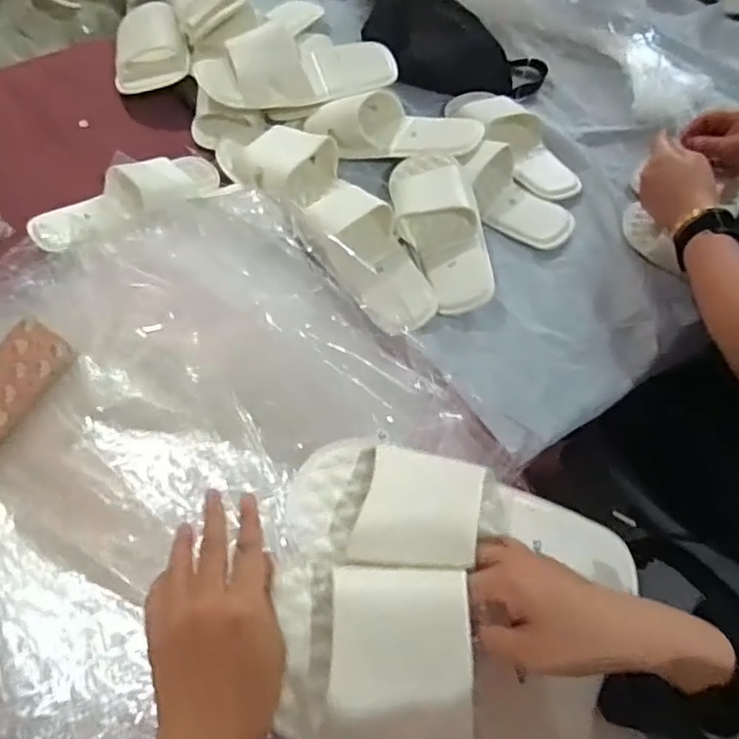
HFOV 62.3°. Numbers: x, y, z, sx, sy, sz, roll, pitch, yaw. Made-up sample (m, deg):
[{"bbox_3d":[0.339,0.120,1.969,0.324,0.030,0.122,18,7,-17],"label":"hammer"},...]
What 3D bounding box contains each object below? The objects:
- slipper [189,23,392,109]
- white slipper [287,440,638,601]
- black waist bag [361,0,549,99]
[{"bbox_3d":[-0.098,-0.417,0.834,0.269,0.067,0.099,-8,58,-6],"label":"slipper"},{"bbox_3d":[0.078,0.103,0.446,0.263,0.068,0.095,11,57,-7],"label":"white slipper"},{"bbox_3d":[0.114,-0.483,0.913,0.289,0.090,0.110,30,62,17],"label":"black waist bag"}]

